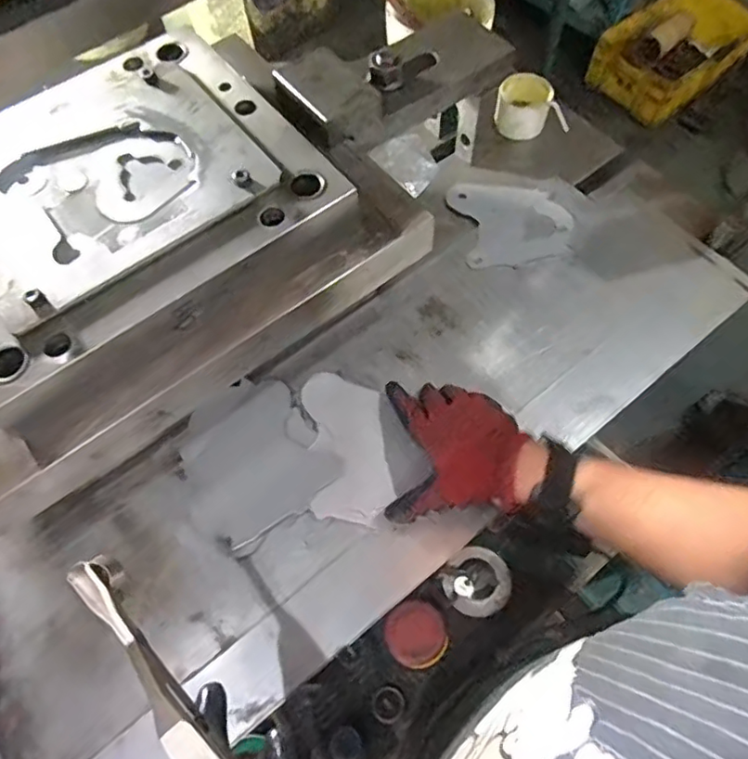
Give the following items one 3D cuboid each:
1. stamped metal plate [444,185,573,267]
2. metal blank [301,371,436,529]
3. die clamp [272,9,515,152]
[{"bbox_3d":[0.166,-0.191,0.685,0.129,0.008,0.129,-1,64,2],"label":"stamped metal plate"},{"bbox_3d":[-0.010,0.061,0.558,0.106,0.006,0.147,-7,68,-2],"label":"metal blank"},{"bbox_3d":[0.036,-0.318,0.587,0.247,0.058,0.108,-35,68,-13],"label":"die clamp"}]

